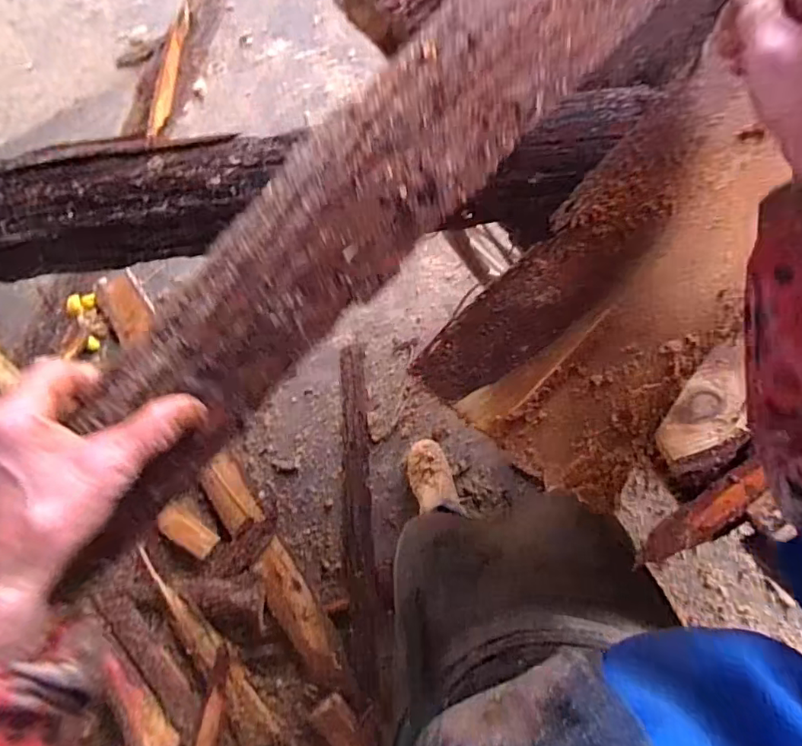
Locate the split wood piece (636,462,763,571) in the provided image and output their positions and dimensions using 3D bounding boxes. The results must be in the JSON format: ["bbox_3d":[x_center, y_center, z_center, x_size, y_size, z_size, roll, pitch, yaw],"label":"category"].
[{"bbox_3d":[0.290,0.146,0.521,0.137,0.024,0.043,-35,88,5],"label":"split wood piece"}]

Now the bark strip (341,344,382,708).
[{"bbox_3d":[-0.106,0.370,1.347,0.076,0.031,0.859,-3,88,7],"label":"bark strip"}]

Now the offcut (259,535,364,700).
[{"bbox_3d":[-0.239,0.625,1.360,0.108,0.037,0.429,-31,89,5],"label":"offcut"}]

